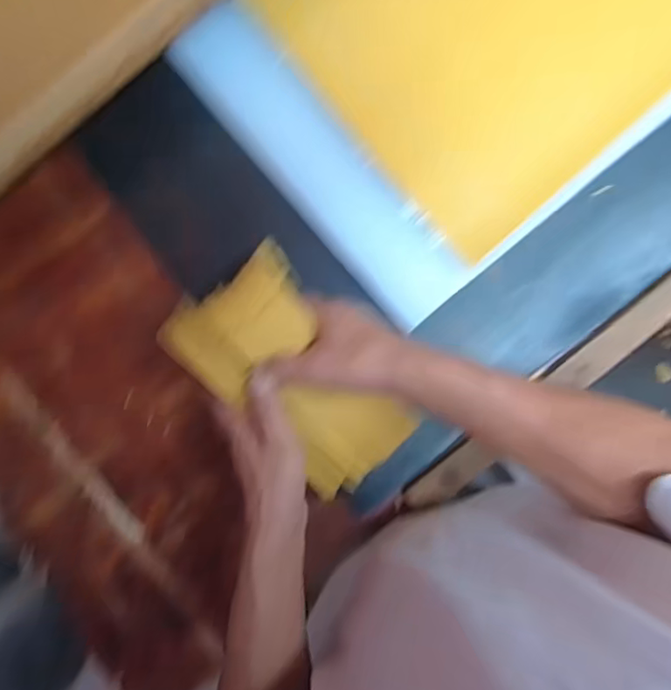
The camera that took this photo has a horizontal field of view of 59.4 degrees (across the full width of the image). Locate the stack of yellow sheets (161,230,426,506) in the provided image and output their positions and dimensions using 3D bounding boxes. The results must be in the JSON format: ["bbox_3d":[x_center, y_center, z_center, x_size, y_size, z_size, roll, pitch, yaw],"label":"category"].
[{"bbox_3d":[-0.035,0.033,0.543,0.125,0.073,0.237,-42,103,2],"label":"stack of yellow sheets"}]

